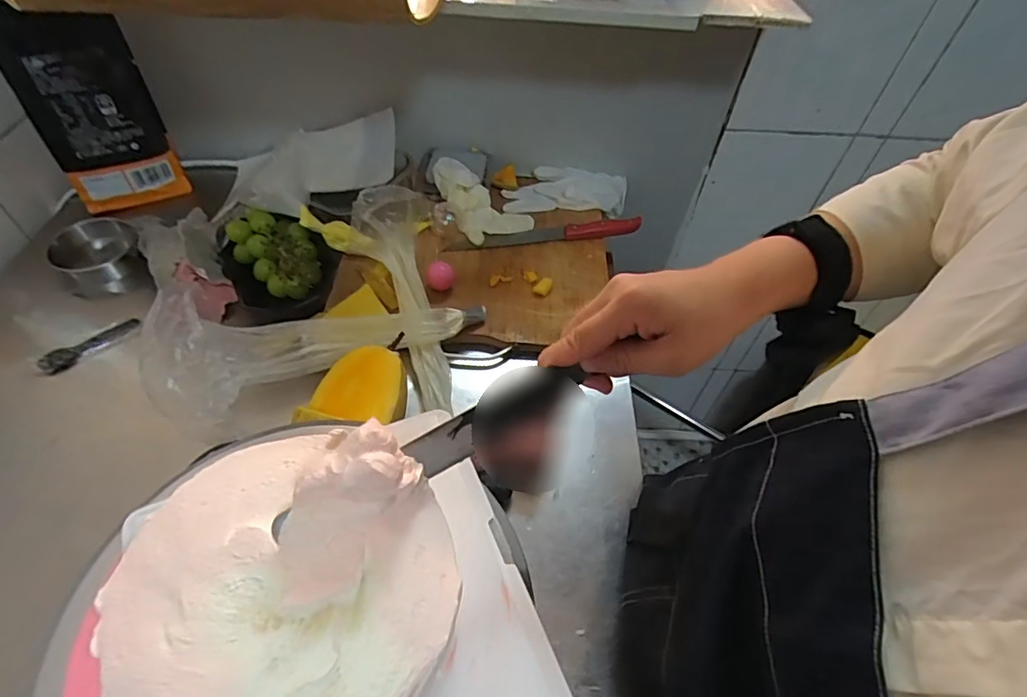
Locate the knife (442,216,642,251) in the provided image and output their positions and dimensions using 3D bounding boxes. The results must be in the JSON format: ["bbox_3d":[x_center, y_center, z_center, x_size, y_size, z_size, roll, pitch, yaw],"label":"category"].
[{"bbox_3d":[0.045,-0.167,0.740,0.277,0.022,0.029,-7,52,-9],"label":"knife"}]

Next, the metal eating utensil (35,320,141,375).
[{"bbox_3d":[-0.488,-0.003,0.601,0.104,0.010,0.033,-34,61,-26],"label":"metal eating utensil"}]

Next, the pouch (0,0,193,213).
[{"bbox_3d":[-0.544,-0.302,0.683,0.139,0.235,0.049,-29,59,-24],"label":"pouch"}]

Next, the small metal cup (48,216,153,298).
[{"bbox_3d":[-0.547,-0.119,0.692,0.093,0.069,0.079,-28,59,-23],"label":"small metal cup"}]

